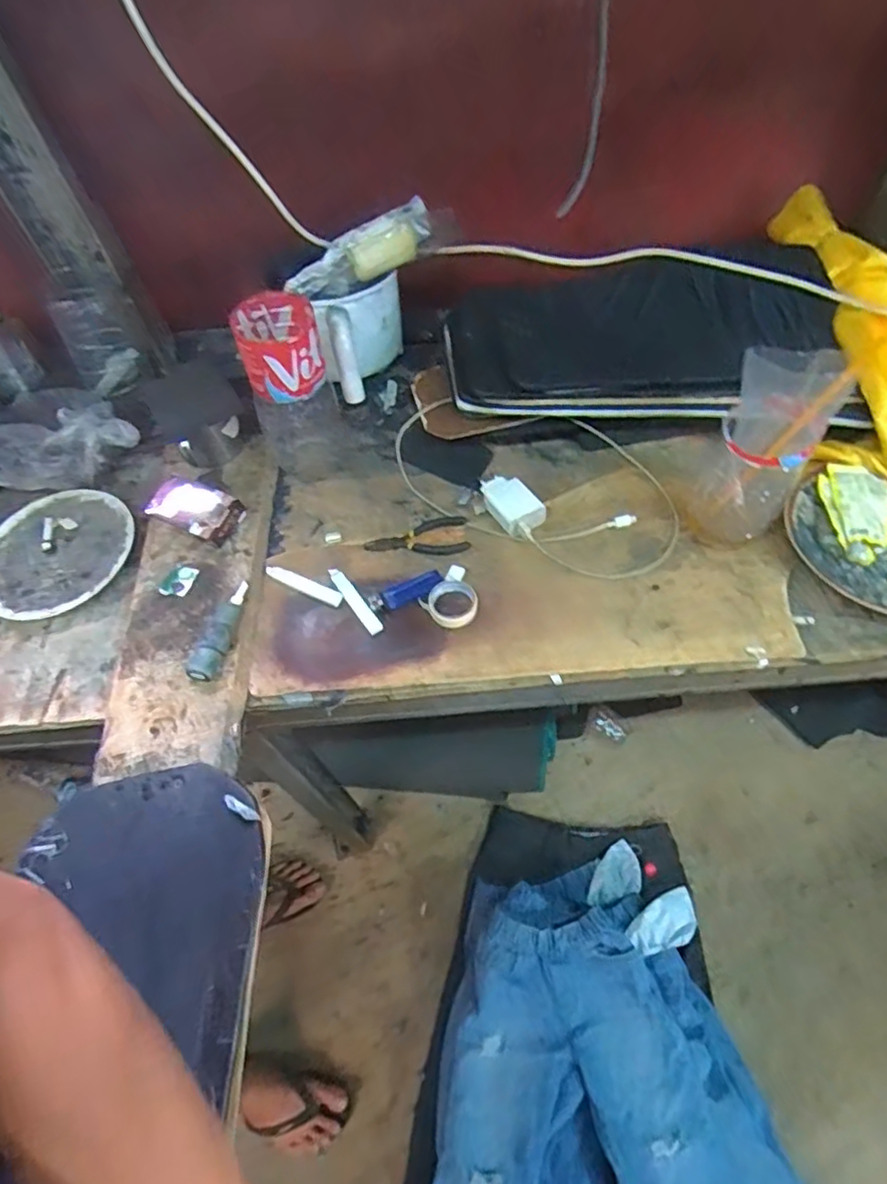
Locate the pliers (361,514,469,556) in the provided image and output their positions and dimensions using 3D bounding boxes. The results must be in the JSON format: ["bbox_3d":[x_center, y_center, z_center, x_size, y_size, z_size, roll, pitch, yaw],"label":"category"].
[{"bbox_3d":[-0.029,-0.065,0.712,0.114,0.005,0.054,-1,58,3],"label":"pliers"}]

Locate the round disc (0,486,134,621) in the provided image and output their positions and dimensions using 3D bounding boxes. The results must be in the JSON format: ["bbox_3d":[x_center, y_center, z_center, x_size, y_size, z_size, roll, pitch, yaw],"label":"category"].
[{"bbox_3d":[-0.440,-0.046,0.720,0.173,0.018,0.173,-2,58,3],"label":"round disc"}]

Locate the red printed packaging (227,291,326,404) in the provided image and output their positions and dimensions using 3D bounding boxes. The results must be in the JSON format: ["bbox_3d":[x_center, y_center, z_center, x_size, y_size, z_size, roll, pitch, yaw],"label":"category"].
[{"bbox_3d":[-0.167,-0.253,0.653,0.077,0.078,0.086,-13,58,-4],"label":"red printed packaging"}]

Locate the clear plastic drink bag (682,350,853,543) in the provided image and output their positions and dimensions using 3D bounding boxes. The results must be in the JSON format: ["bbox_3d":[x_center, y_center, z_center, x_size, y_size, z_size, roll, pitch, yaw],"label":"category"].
[{"bbox_3d":[0.306,-0.135,0.626,0.097,0.199,0.082,33,66,22],"label":"clear plastic drink bag"}]

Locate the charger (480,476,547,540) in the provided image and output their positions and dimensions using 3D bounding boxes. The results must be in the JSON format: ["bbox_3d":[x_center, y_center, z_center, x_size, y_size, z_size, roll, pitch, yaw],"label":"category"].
[{"bbox_3d":[0.078,-0.099,0.715,0.054,0.025,0.082,-27,60,-12],"label":"charger"}]

